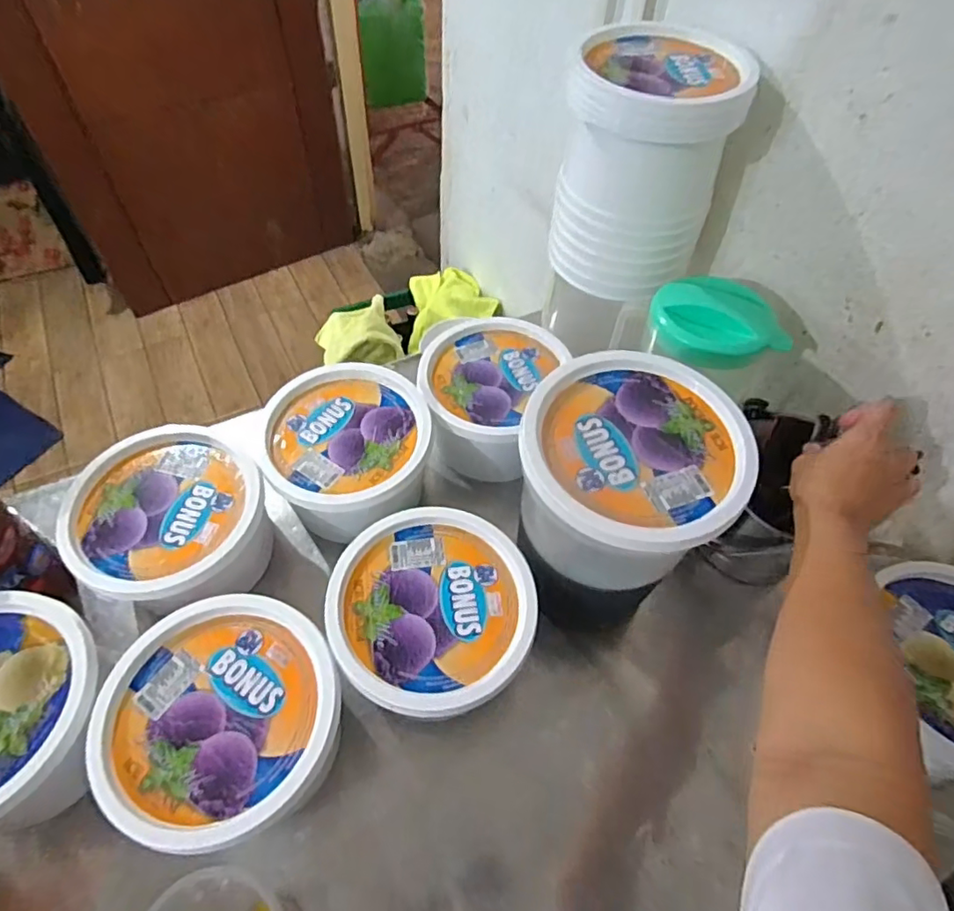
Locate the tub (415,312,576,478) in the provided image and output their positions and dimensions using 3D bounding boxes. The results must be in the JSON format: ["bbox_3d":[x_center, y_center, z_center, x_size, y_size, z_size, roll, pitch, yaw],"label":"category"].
[{"bbox_3d":[0.011,-0.058,0.676,0.150,0.107,0.184,4,55,0],"label":"tub"}]

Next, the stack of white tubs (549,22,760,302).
[{"bbox_3d":[0.175,-0.318,0.642,0.169,0.218,0.171,17,56,8],"label":"stack of white tubs"}]

